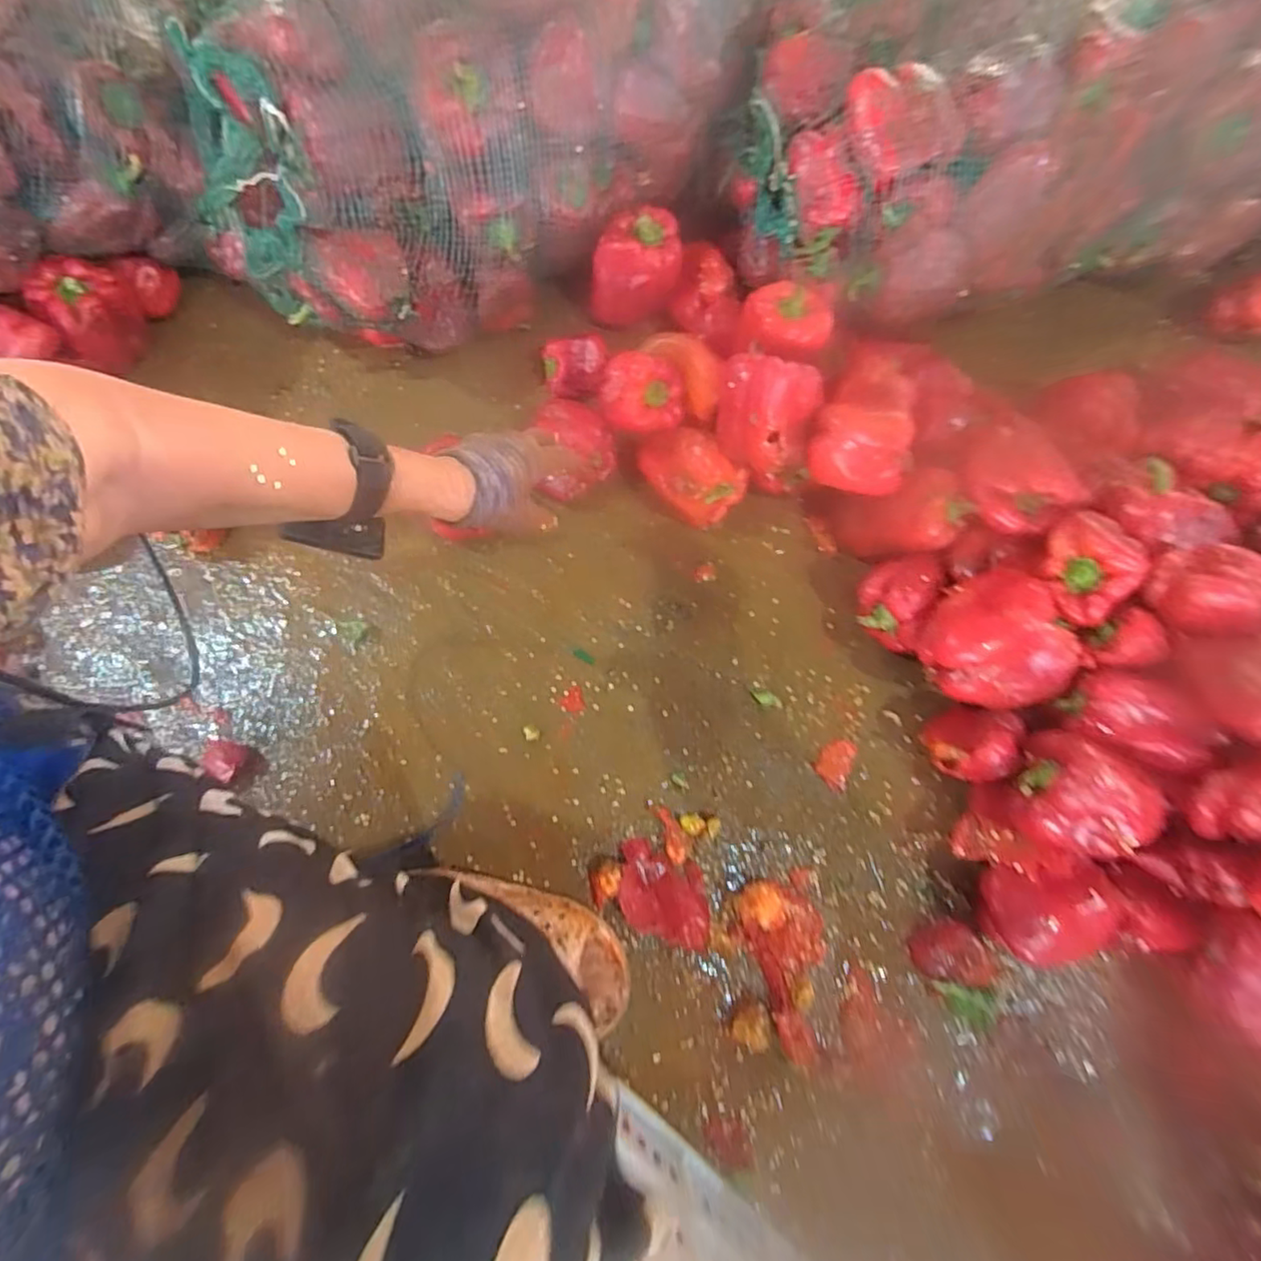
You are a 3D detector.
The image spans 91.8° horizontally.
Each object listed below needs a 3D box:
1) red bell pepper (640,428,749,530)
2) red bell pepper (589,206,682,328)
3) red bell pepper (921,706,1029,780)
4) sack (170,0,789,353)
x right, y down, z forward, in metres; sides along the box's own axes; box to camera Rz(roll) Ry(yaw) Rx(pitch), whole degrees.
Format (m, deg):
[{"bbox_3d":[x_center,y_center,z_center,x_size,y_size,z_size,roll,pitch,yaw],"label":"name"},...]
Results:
[{"bbox_3d":[0.063,-0.166,0.671,0.109,0.068,0.077,33,75,12],"label":"red bell pepper"},{"bbox_3d":[0.005,-0.439,0.739,0.111,0.100,0.080,-8,73,0],"label":"red bell pepper"},{"bbox_3d":[0.319,0.106,0.572,0.060,0.088,0.066,0,71,1],"label":"red bell pepper"},{"bbox_3d":[-0.089,-0.595,0.682,0.752,0.230,0.325,-22,72,-7],"label":"sack"}]

